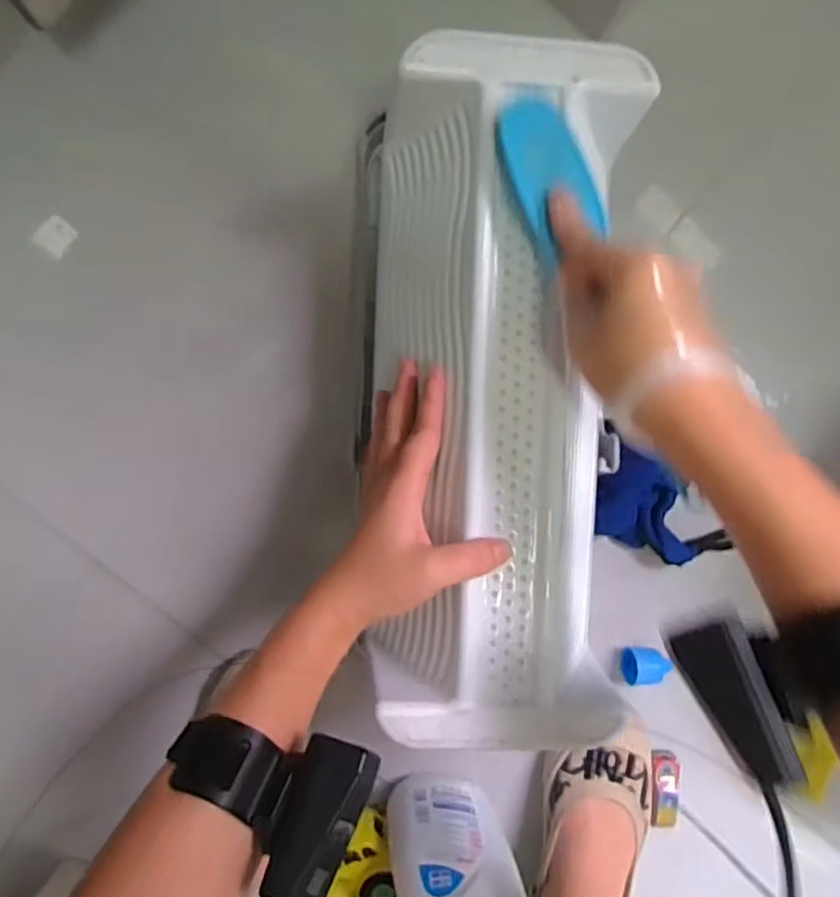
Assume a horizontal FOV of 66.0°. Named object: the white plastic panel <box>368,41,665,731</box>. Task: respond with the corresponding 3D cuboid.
[{"bbox_3d":[0.049,-0.028,0.398,0.150,0.106,0.398,-1,91,-6],"label":"white plastic panel"}]

